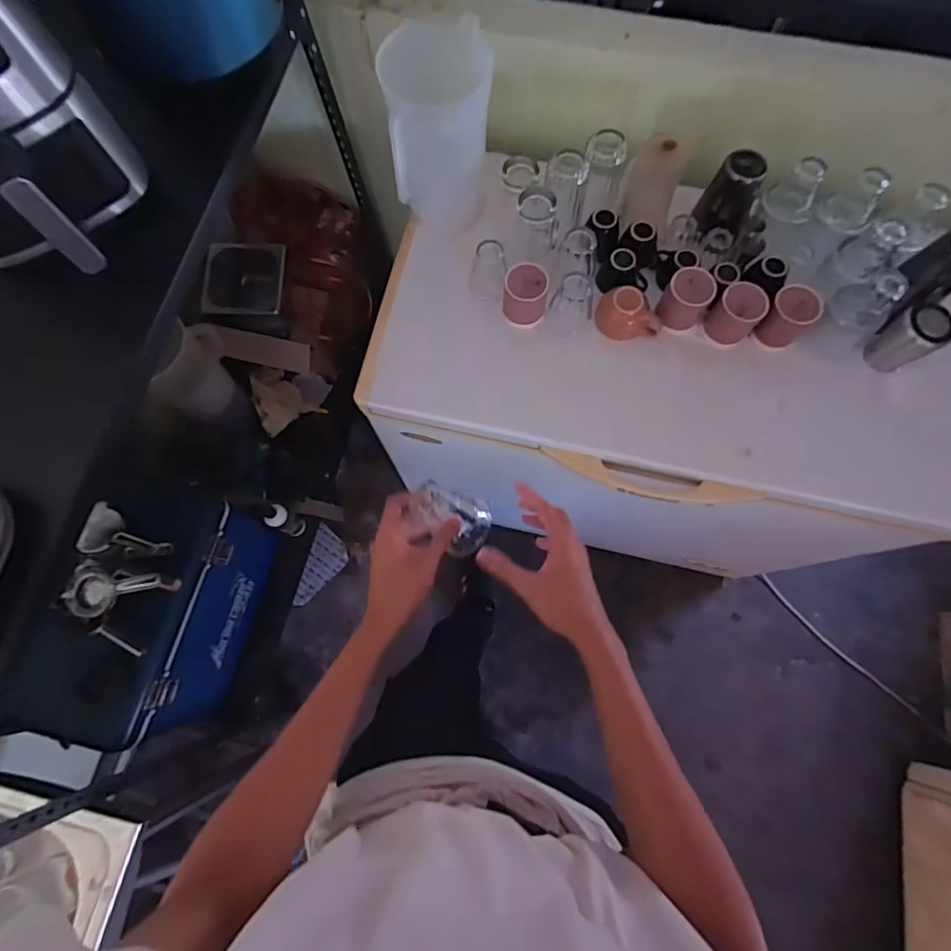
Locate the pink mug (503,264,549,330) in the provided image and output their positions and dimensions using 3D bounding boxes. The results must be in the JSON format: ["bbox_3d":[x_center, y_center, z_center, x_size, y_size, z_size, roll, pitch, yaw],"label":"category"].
[{"bbox_3d":[0.079,-0.287,0.815,0.068,0.082,0.064,4,74,2],"label":"pink mug"}]

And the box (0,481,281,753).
[{"bbox_3d":[-0.597,0.262,1.005,0.196,0.326,0.446,13,74,5],"label":"box"}]

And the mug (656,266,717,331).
[{"bbox_3d":[0.330,-0.278,0.800,0.072,0.072,0.074,31,76,9],"label":"mug"}]

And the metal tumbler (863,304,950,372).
[{"bbox_3d":[0.662,-0.209,0.778,0.085,0.088,0.068,-30,76,-8],"label":"metal tumbler"}]

